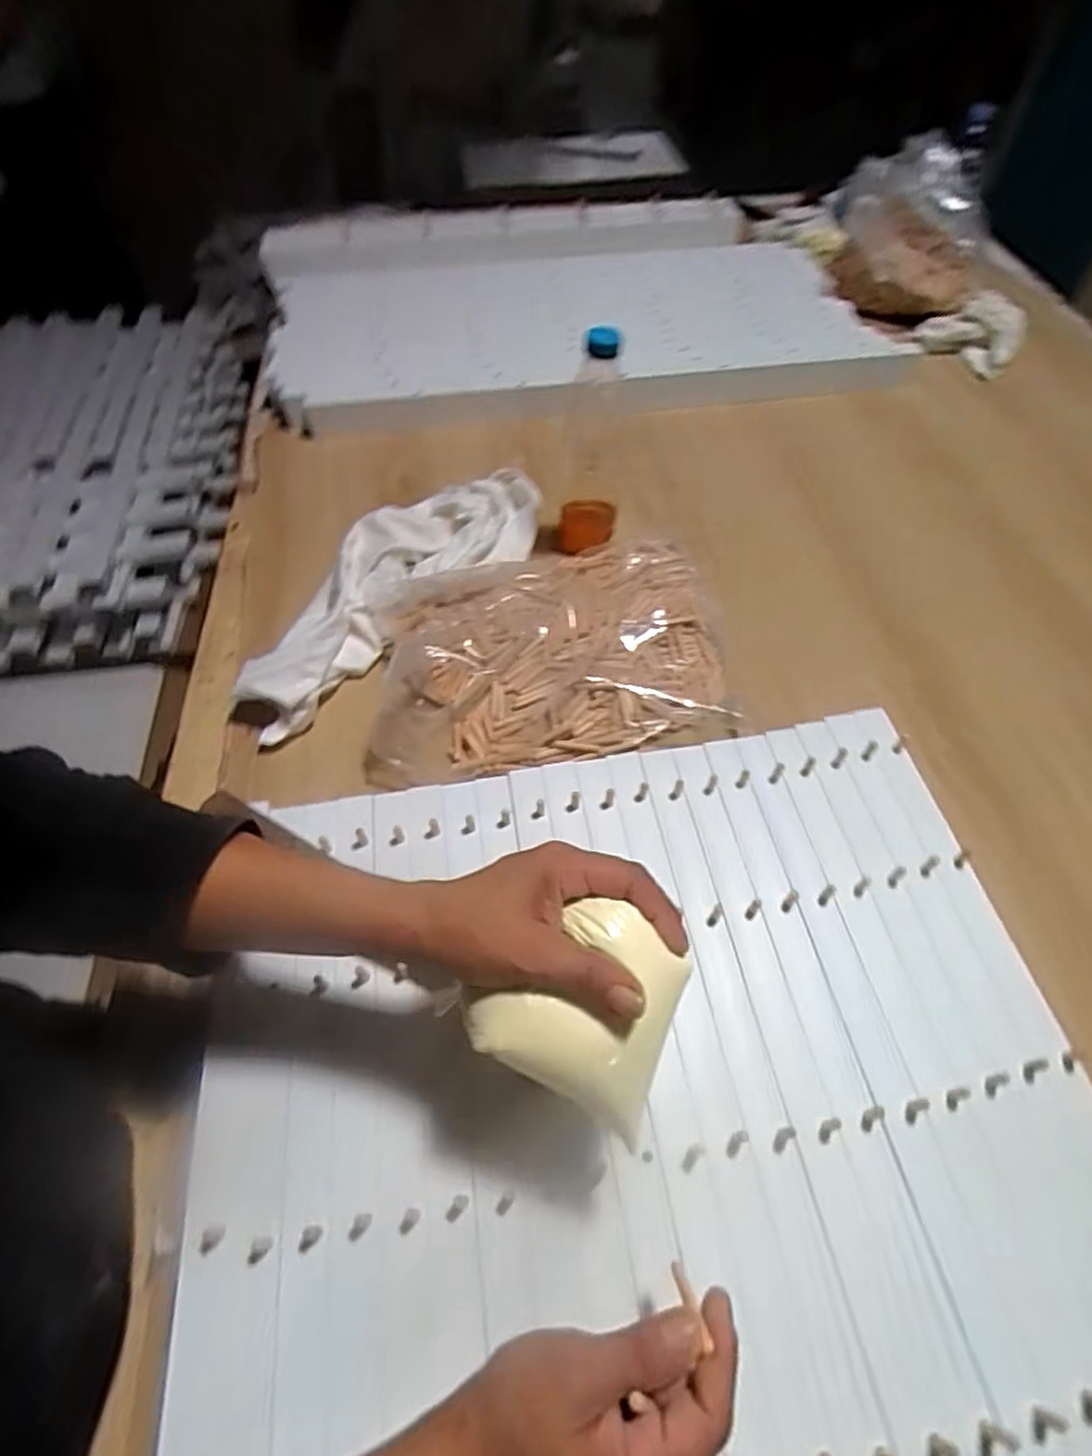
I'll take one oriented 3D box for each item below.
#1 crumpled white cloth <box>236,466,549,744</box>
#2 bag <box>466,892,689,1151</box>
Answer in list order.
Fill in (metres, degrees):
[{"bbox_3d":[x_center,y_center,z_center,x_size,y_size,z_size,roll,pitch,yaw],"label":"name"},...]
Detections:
[{"bbox_3d":[-0.143,-0.144,0.662,0.114,0.043,0.365,25,58,17],"label":"crumpled white cloth"},{"bbox_3d":[0.019,0.130,0.326,0.086,0.054,0.076,23,58,15],"label":"bag"}]

